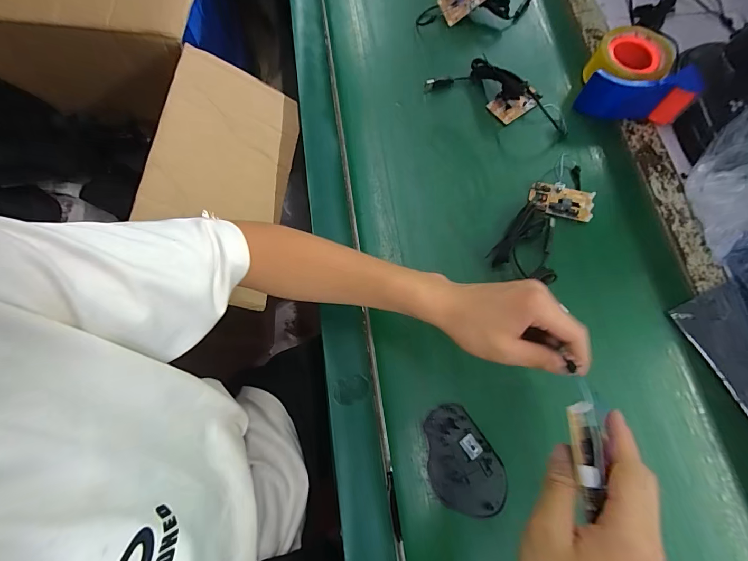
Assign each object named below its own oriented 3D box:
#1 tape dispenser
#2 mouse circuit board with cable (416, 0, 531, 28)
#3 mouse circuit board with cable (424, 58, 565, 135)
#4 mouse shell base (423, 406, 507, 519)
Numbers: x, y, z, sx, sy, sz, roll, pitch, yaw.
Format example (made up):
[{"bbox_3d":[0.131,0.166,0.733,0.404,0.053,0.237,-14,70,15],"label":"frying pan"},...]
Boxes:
[{"bbox_3d":[0.371,-0.302,0.515,0.148,0.065,0.130,3,71,0],"label":"tape dispenser"},{"bbox_3d":[0.173,-0.463,0.588,0.202,0.052,0.067,-9,71,-5],"label":"mouse circuit board with cable"},{"bbox_3d":[0.186,-0.278,0.525,0.205,0.029,0.069,26,72,7],"label":"mouse circuit board with cable"},{"bbox_3d":[0.094,0.188,0.372,0.071,0.014,0.106,-9,71,-5],"label":"mouse shell base"}]

